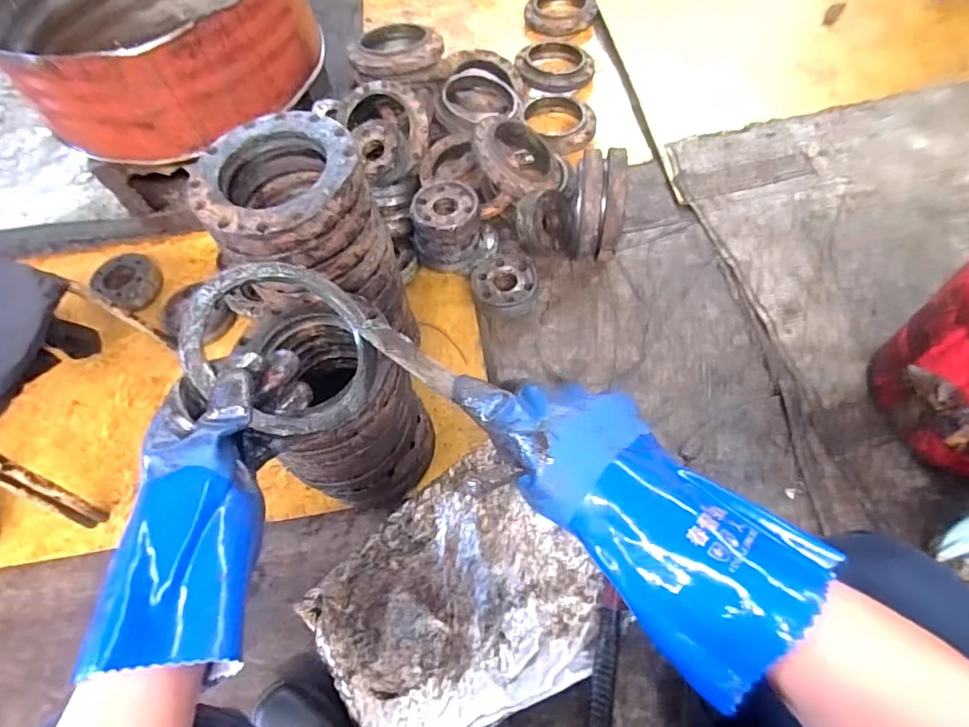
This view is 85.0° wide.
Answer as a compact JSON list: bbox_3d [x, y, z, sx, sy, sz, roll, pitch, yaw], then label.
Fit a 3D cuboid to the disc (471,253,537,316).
[{"bbox_3d":[0.039,-0.148,0.994,0.118,0.039,0.126,-2,60,4],"label":"disc"}]

